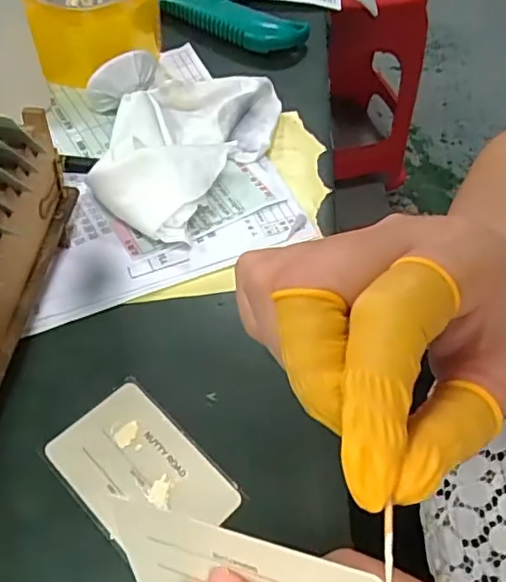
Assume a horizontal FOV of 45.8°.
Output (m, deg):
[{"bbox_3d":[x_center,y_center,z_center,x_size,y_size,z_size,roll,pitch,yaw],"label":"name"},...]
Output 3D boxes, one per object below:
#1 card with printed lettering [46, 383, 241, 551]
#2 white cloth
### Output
[{"bbox_3d":[-0.053,0.085,0.284,0.054,0.004,0.083,-37,65,-26],"label":"card with printed lettering"},{"bbox_3d":[-0.043,-0.105,0.402,0.086,0.034,0.163,26,57,14],"label":"white cloth"}]

